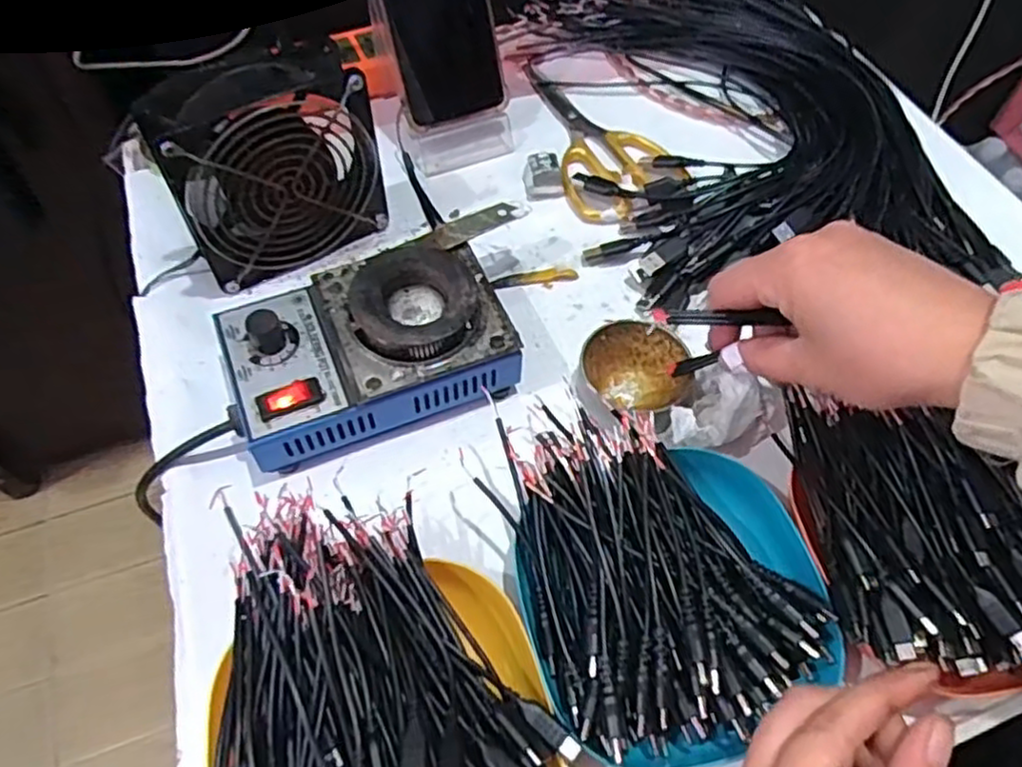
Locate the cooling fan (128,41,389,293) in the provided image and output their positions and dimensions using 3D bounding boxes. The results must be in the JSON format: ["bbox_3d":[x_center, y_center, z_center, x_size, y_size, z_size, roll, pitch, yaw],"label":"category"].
[{"bbox_3d":[-0.142,-0.131,0.437,0.118,0.122,0.049,-27,63,-17],"label":"cooling fan"}]

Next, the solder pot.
[{"bbox_3d":[-0.078,-0.018,0.404,0.152,0.063,0.105,-19,61,-13],"label":"solder pot"}]

